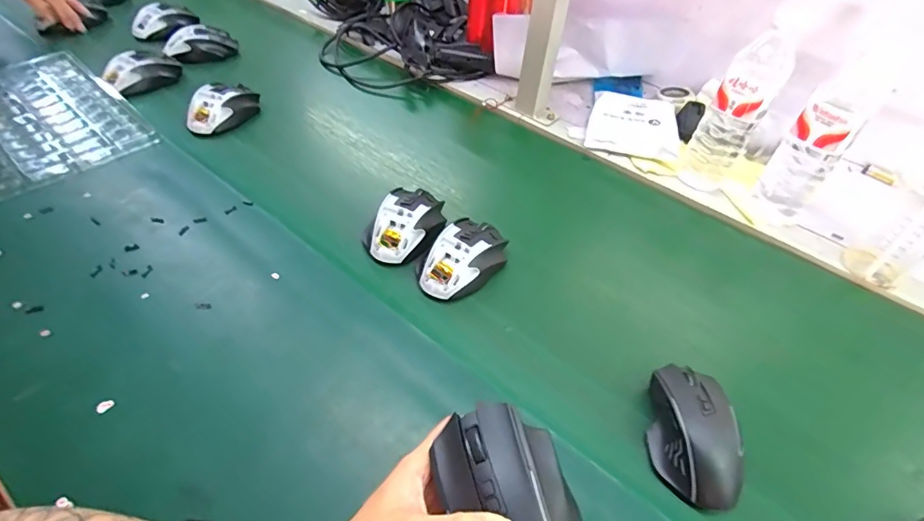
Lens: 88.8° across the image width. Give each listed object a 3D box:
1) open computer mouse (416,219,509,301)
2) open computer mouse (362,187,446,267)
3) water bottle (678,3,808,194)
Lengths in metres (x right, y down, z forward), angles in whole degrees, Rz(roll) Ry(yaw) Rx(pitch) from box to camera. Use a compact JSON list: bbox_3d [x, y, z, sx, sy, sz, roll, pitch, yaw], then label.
[{"bbox_3d":[0.001,-0.008,0.514,0.077,0.035,0.114,32,52,22],"label":"open computer mouse"},{"bbox_3d":[-0.064,-0.043,0.542,0.081,0.038,0.107,19,48,12],"label":"open computer mouse"},{"bbox_3d":[0.345,-0.190,0.591,0.065,0.217,0.069,28,51,19],"label":"water bottle"}]

